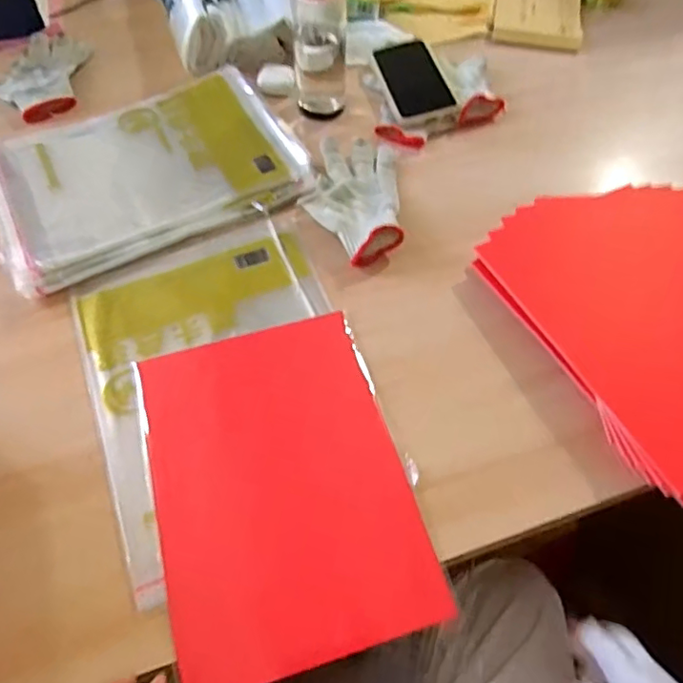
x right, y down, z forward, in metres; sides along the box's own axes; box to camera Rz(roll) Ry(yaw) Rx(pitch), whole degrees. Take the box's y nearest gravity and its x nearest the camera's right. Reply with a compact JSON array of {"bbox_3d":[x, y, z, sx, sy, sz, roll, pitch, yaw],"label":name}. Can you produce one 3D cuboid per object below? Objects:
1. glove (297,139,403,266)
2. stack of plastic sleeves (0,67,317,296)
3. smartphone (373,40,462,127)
[{"bbox_3d":[0.013,-0.169,0.654,0.108,0.036,0.185,1,57,0],"label":"glove"},{"bbox_3d":[-0.236,-0.207,0.683,0.347,0.026,0.254,-24,60,-15],"label":"stack of plastic sleeves"},{"bbox_3d":[0.095,-0.354,0.769,0.078,0.014,0.173,-14,57,-3],"label":"smartphone"}]

